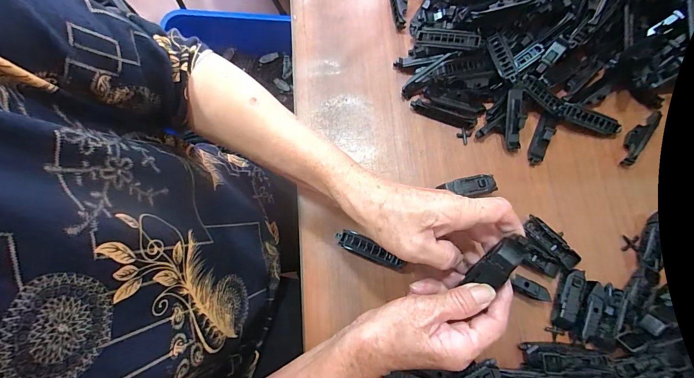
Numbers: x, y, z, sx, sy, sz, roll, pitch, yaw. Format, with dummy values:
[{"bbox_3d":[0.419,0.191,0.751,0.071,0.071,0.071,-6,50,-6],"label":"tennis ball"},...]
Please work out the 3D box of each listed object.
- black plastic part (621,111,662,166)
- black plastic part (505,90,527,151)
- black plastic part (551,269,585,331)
[{"bbox_3d":[0.358,-0.066,0.385,0.021,0.016,0.089,39,80,10],"label":"black plastic part"},{"bbox_3d":[0.203,-0.082,0.379,0.017,0.023,0.074,-2,100,1],"label":"black plastic part"},{"bbox_3d":[0.240,0.118,0.341,0.023,0.015,0.065,21,78,7],"label":"black plastic part"}]

